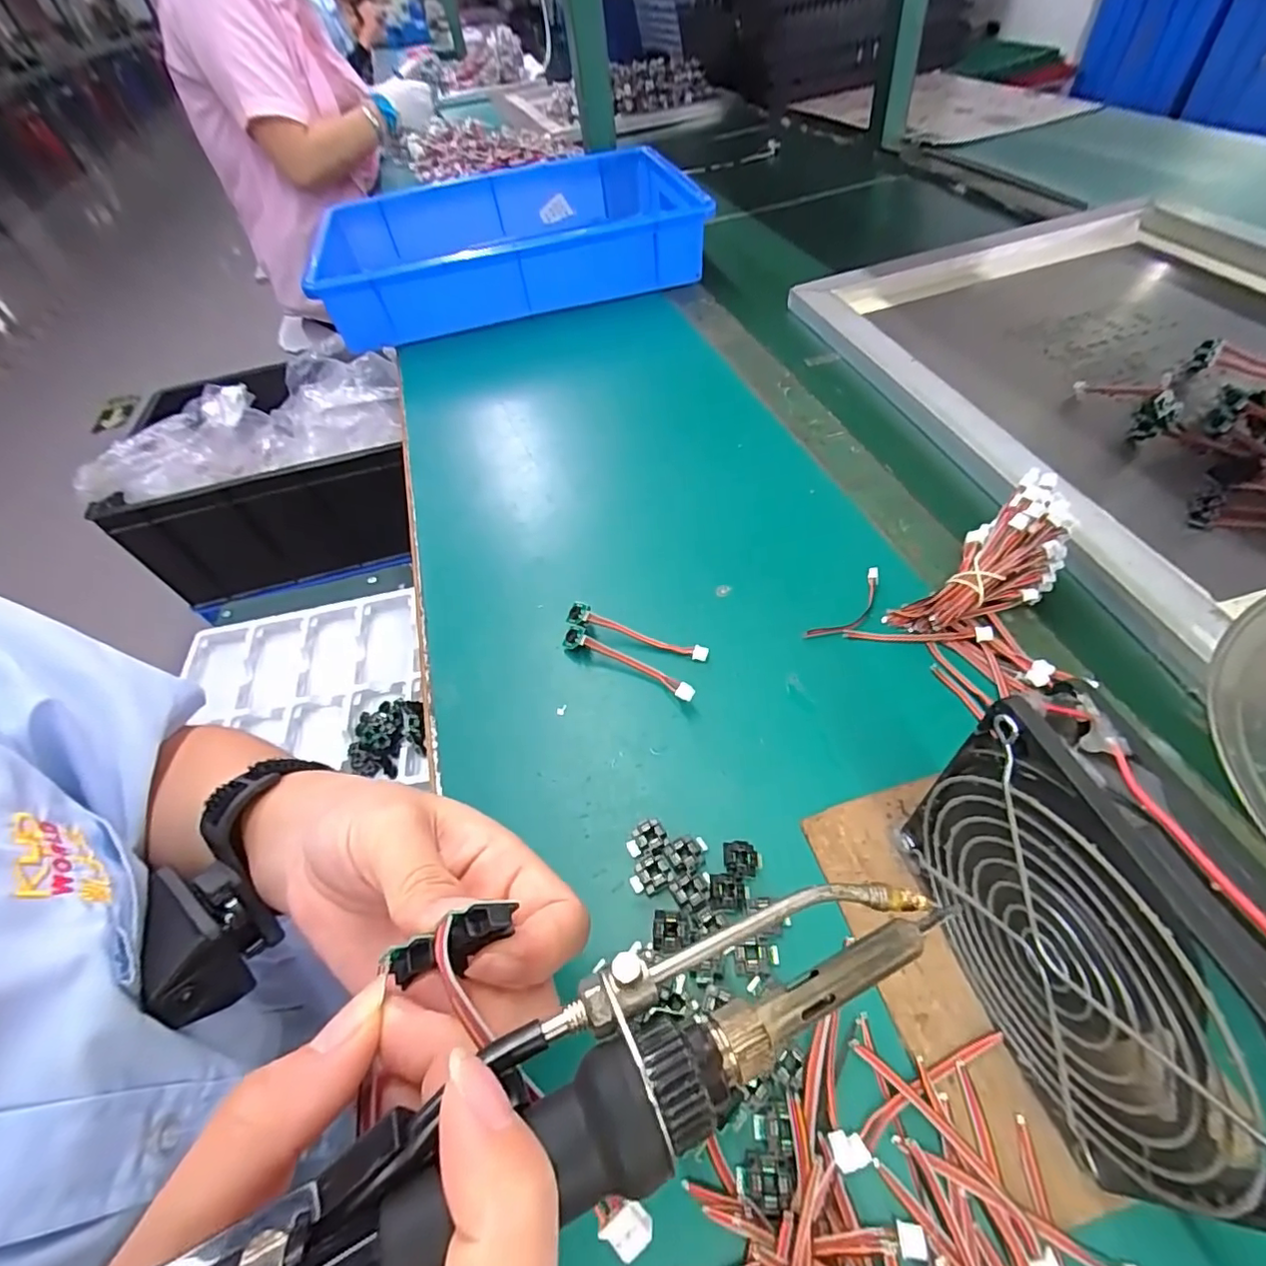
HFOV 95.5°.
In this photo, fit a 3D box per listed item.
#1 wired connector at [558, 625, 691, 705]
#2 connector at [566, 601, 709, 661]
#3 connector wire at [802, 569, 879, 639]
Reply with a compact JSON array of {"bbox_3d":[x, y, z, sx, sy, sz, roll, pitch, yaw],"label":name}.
[{"bbox_3d":[-0.003,0.017,0.328,0.087,0.017,0.012,25,60,25],"label":"wired connector"},{"bbox_3d":[0.002,0.001,0.340,0.087,0.013,0.011,14,55,19],"label":"connector"},{"bbox_3d":[0.129,-0.015,0.342,0.066,0.011,0.018,-39,56,-21],"label":"connector wire"}]

